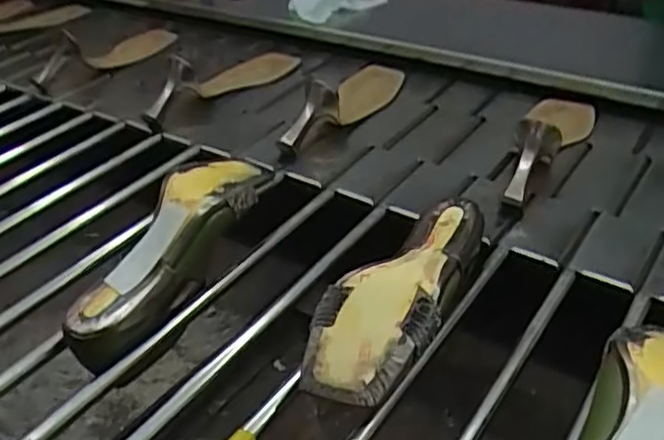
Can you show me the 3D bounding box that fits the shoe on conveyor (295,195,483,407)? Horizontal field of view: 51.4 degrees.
[{"bbox_3d":[0.054,0.053,0.544,0.087,0.062,0.212,8,36,21],"label":"shoe on conveyor"}]

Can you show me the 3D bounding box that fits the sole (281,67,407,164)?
[{"bbox_3d":[0.017,-0.155,0.849,0.076,0.066,0.240,10,36,23],"label":"sole"}]

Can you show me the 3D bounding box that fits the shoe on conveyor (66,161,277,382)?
[{"bbox_3d":[-0.138,0.026,0.588,0.081,0.071,0.226,19,63,33],"label":"shoe on conveyor"}]

